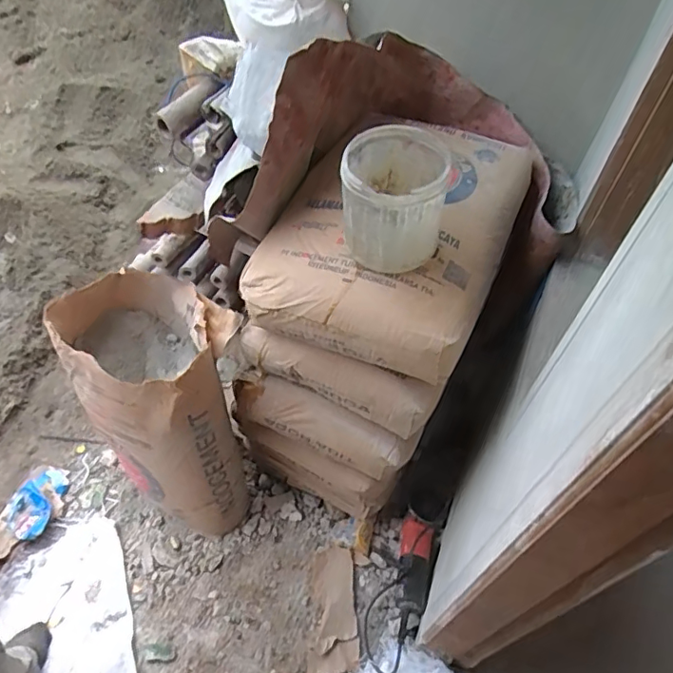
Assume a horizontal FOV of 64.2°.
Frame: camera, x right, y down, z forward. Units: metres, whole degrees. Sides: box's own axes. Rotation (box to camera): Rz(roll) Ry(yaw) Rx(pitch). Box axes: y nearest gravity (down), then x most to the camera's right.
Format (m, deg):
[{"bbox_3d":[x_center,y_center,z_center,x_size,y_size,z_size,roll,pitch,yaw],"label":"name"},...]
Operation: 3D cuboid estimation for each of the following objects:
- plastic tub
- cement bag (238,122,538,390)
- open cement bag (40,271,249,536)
[{"bbox_3d":[0.076,-0.194,0.762,0.134,0.148,0.153,7,51,1],"label":"plastic tub"},{"bbox_3d":[0.109,-0.203,0.949,0.365,0.127,0.535,22,53,12],"label":"cement bag"},{"bbox_3d":[-0.360,0.158,1.151,0.401,0.547,0.260,34,56,21],"label":"open cement bag"}]

